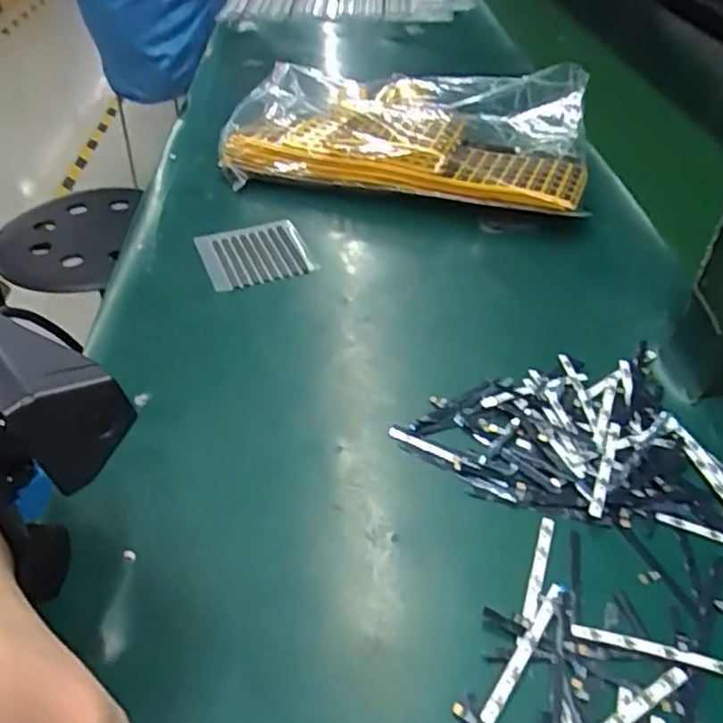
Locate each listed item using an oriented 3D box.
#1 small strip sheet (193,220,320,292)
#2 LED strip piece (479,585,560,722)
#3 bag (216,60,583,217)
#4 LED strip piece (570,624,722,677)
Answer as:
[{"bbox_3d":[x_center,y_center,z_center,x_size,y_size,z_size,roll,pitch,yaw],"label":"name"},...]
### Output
[{"bbox_3d":[-0.072,-0.072,0.454,0.068,0.009,0.069,-15,43,-14],"label":"small strip sheet"},{"bbox_3d":[0.058,0.103,0.242,0.005,0.004,0.059,24,48,27],"label":"LED strip piece"},{"bbox_3d":[0.032,-0.199,0.562,0.295,0.064,0.203,12,44,17],"label":"bag"},{"bbox_3d":[0.106,0.103,0.241,0.061,0.004,0.005,9,43,13],"label":"LED strip piece"}]

